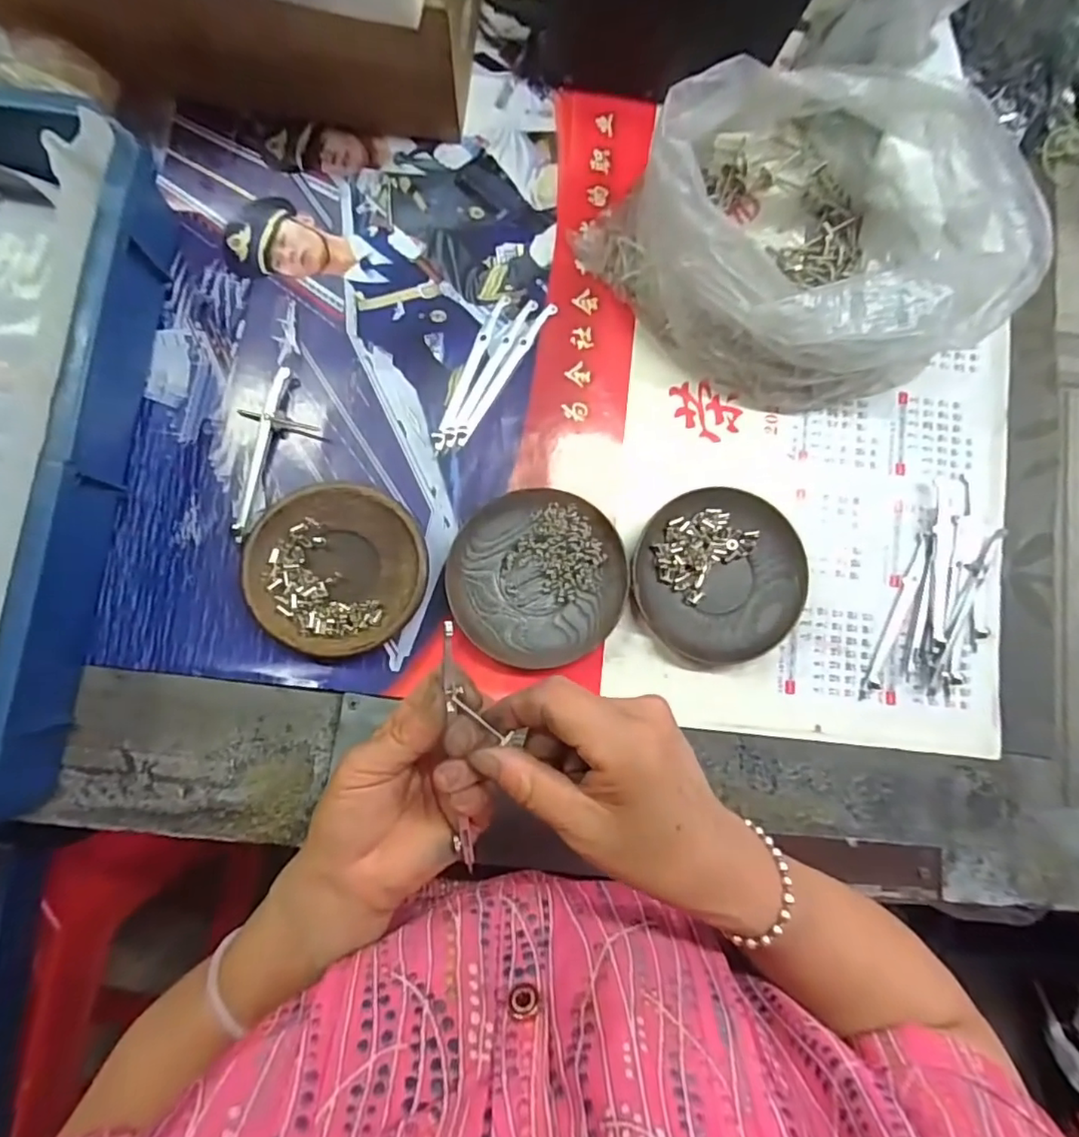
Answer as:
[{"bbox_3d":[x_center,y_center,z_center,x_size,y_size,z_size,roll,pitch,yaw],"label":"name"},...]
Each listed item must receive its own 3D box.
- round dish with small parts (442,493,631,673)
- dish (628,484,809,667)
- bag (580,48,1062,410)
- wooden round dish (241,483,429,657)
[{"bbox_3d":[-0.002,0.007,0.396,0.115,0.013,0.114,0,84,-3],"label":"round dish with small parts"},{"bbox_3d":[0.121,0.004,0.402,0.113,0.015,0.115,0,84,-3],"label":"dish"},{"bbox_3d":[0.174,-0.209,0.382,0.201,0.104,0.215,-33,87,-6],"label":"bag"},{"bbox_3d":[-0.133,0.000,0.388,0.112,0.018,0.106,0,84,-3],"label":"wooden round dish"}]

